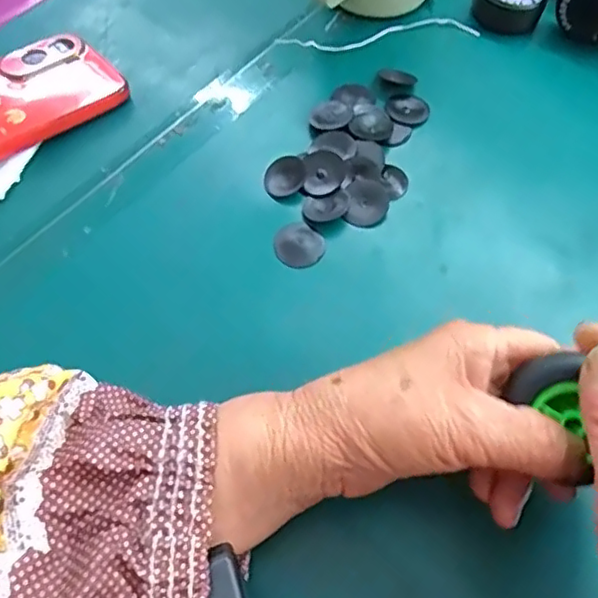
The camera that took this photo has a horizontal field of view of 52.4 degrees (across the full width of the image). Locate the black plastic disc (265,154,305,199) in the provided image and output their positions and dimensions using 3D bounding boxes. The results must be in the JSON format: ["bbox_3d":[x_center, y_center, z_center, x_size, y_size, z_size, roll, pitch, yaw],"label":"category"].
[{"bbox_3d":[-0.008,-0.073,0.362,0.024,0.006,0.027,-10,66,5],"label":"black plastic disc"}]

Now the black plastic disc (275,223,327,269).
[{"bbox_3d":[0.000,-0.030,0.340,0.027,0.004,0.027,0,61,0],"label":"black plastic disc"}]

